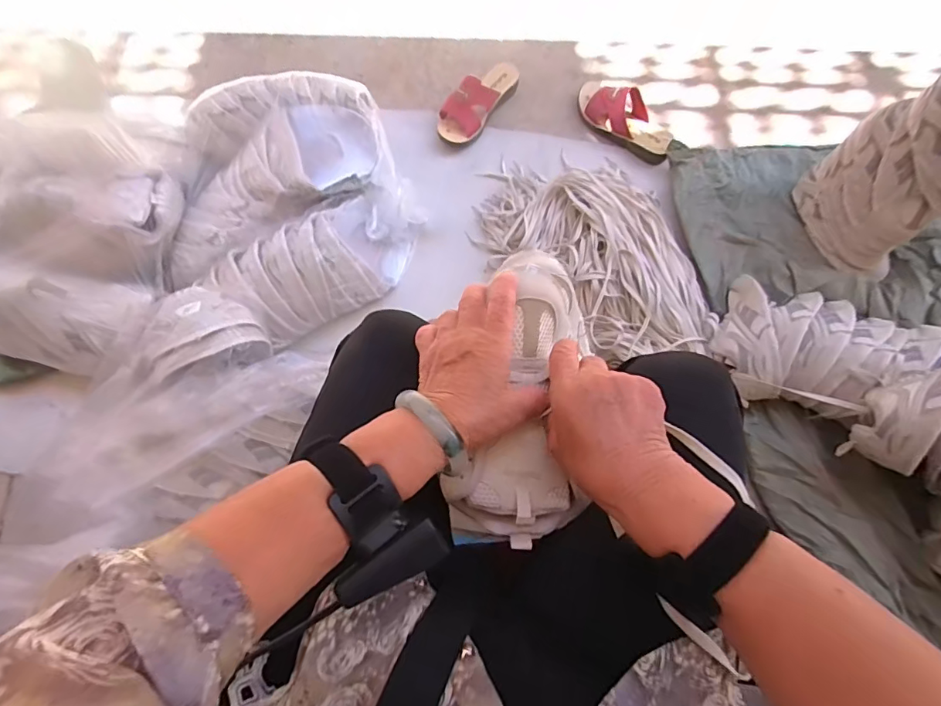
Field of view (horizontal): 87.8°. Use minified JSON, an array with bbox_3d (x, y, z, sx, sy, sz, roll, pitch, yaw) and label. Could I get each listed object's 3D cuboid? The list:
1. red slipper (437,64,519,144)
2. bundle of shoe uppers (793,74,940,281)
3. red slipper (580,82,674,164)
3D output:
[{"bbox_3d":[0.014,-0.520,1.009,0.086,0.079,0.223,33,78,8],"label":"red slipper"},{"bbox_3d":[0.710,-0.279,0.789,0.137,0.306,0.216,-4,76,-1],"label":"bundle of shoe uppers"},{"bbox_3d":[0.317,-0.480,0.998,0.089,0.076,0.234,-41,79,-9],"label":"red slipper"}]

